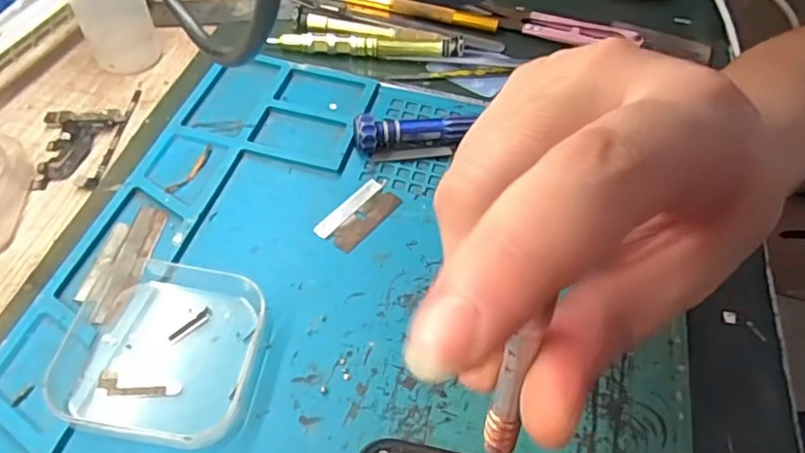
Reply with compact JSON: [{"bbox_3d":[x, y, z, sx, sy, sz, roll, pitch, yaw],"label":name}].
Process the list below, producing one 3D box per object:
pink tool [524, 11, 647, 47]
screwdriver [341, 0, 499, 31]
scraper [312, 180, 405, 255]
[{"bbox_3d":[0.106,-0.116,0.350,0.065,0.009,0.019,18,53,9],"label":"pink tool"},{"bbox_3d":[0.001,-0.136,0.355,0.114,0.005,0.008,16,53,8],"label":"screwdriver"},{"bbox_3d":[-0.019,-0.007,0.261,0.020,0.004,0.040,33,57,19],"label":"scraper"}]

